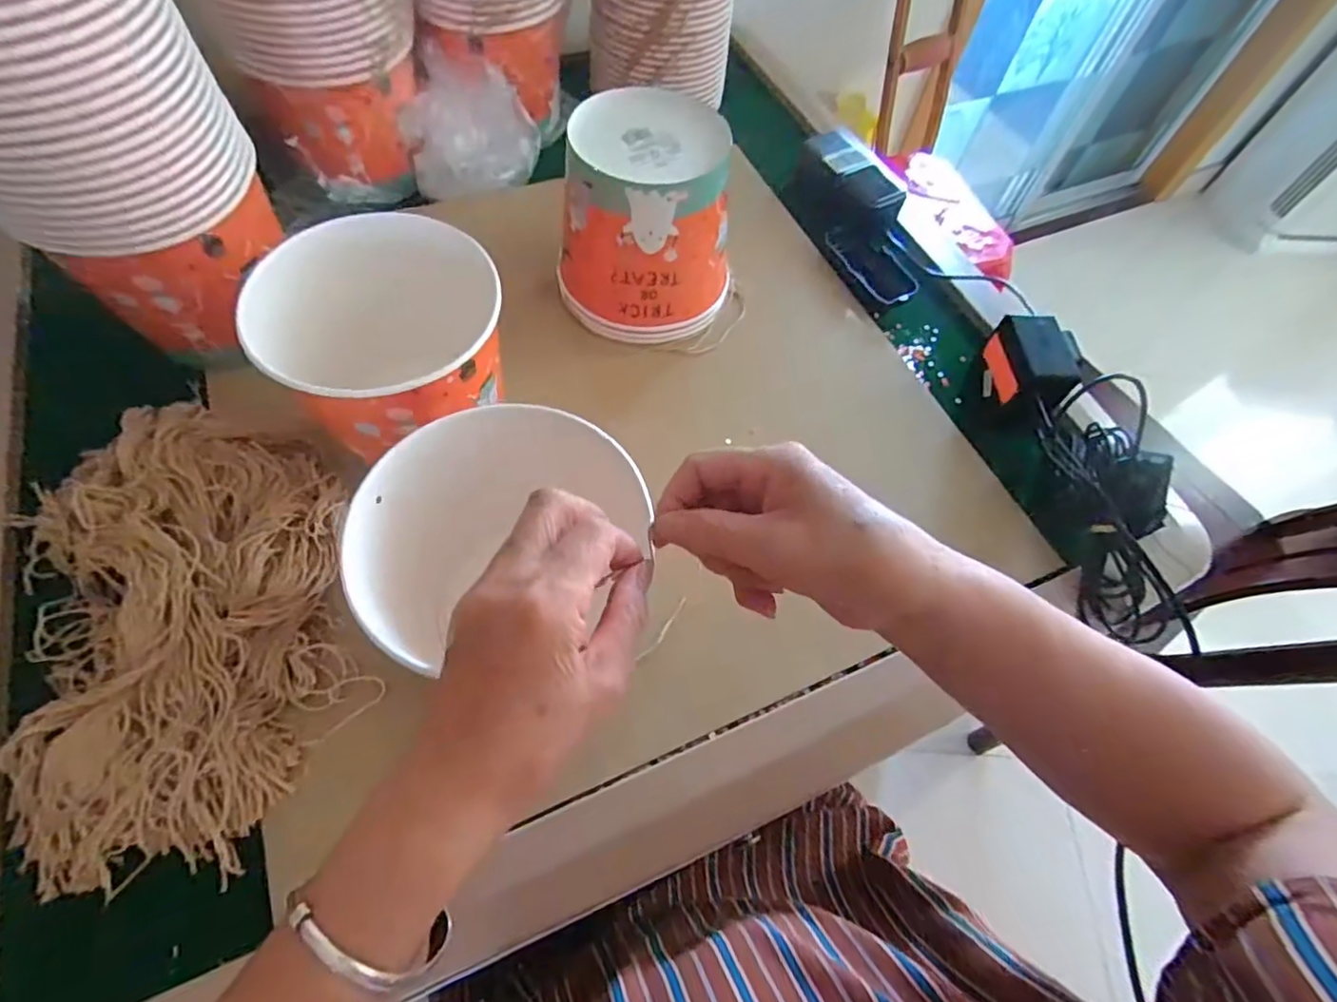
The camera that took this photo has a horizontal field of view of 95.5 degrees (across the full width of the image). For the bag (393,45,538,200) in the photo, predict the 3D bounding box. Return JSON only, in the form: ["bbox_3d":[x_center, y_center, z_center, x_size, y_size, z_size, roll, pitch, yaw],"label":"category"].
[{"bbox_3d":[-0.201,-0.382,0.623,0.129,0.090,0.081,-9,62,-9],"label":"bag"}]

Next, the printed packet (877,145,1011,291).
[{"bbox_3d":[0.449,-0.474,0.979,0.076,0.046,0.321,-10,62,-10],"label":"printed packet"}]

